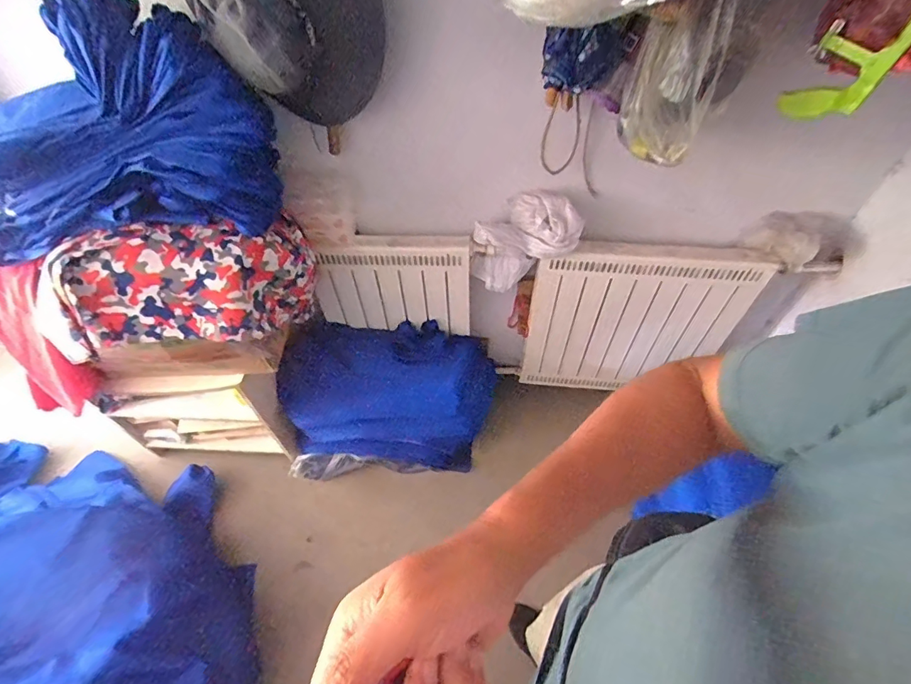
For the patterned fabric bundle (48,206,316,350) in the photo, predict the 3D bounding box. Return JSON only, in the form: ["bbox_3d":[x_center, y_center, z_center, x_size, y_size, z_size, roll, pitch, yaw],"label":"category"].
[{"bbox_3d":[-0.524,-0.100,0.954,0.496,0.244,0.191,-9,51,-30],"label":"patterned fabric bundle"}]

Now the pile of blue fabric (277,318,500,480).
[{"bbox_3d":[-0.198,0.199,1.494,0.659,0.423,0.348,0,52,0],"label":"pile of blue fabric"}]

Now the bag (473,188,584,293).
[{"bbox_3d":[0.175,-0.250,1.190,0.255,0.271,0.103,4,52,3],"label":"bag"}]

